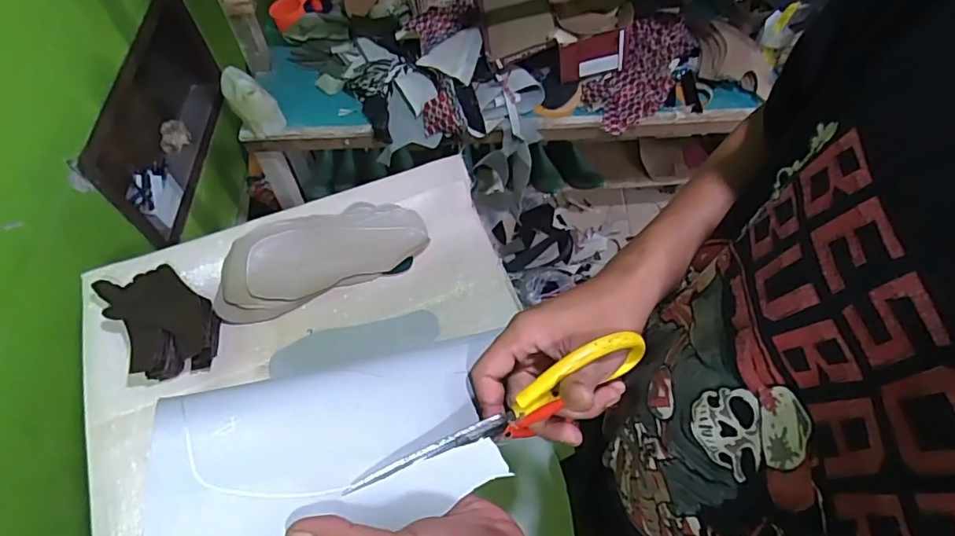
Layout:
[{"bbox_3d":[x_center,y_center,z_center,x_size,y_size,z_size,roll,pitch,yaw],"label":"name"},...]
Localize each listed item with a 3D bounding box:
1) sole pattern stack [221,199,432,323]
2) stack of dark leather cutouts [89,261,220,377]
[{"bbox_3d":[-0.239,-0.022,0.844,0.322,0.047,0.139,-21,61,-10],"label":"sole pattern stack"},{"bbox_3d":[-0.439,0.066,0.773,0.117,0.062,0.175,-33,64,-16],"label":"stack of dark leather cutouts"}]

